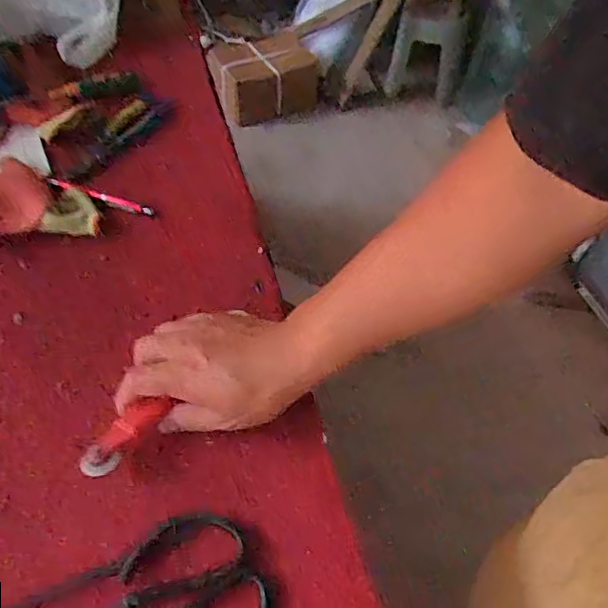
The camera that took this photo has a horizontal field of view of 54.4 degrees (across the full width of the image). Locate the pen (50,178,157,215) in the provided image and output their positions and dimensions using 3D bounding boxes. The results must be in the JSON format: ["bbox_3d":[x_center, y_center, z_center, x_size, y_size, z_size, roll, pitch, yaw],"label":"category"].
[{"bbox_3d":[-0.246,-0.131,0.715,0.143,0.009,0.017,19,53,11],"label":"pen"}]

